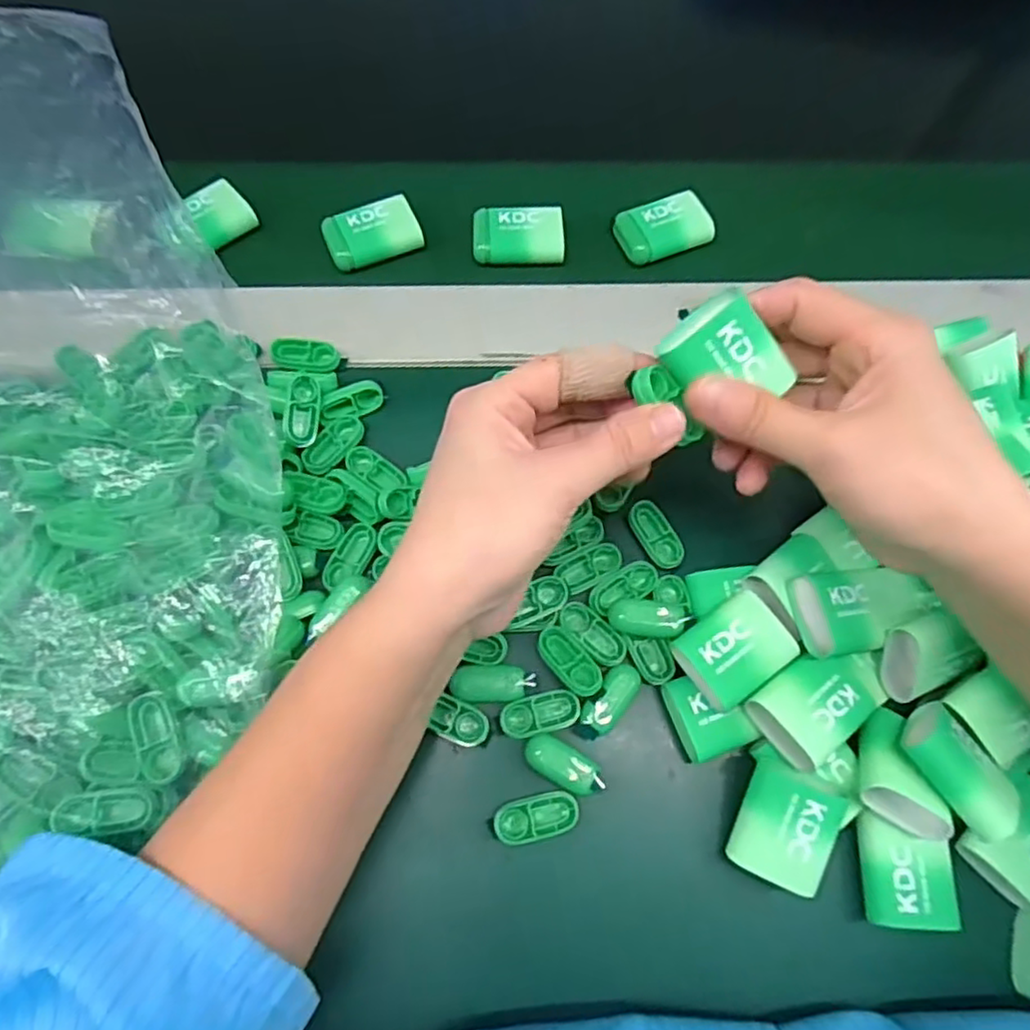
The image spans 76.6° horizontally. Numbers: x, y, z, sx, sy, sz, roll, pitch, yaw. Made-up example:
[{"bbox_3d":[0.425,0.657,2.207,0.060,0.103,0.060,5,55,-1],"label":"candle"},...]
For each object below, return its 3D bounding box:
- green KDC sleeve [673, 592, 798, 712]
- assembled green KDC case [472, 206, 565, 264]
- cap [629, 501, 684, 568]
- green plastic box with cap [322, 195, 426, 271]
[{"bbox_3d":[0.093,0.056,0.273,0.042,0.013,0.034,-32,73,-13],"label":"green KDC sleeve"},{"bbox_3d":[0.002,-0.158,0.366,0.050,0.009,0.032,-5,69,-4],"label":"assembled green KDC case"},{"bbox_3d":[0.066,0.010,0.310,0.017,0.010,0.034,-29,73,-12],"label":"cap"},{"bbox_3d":[-0.080,-0.159,0.368,0.052,0.012,0.031,-18,71,-9],"label":"green plastic box with cap"}]

